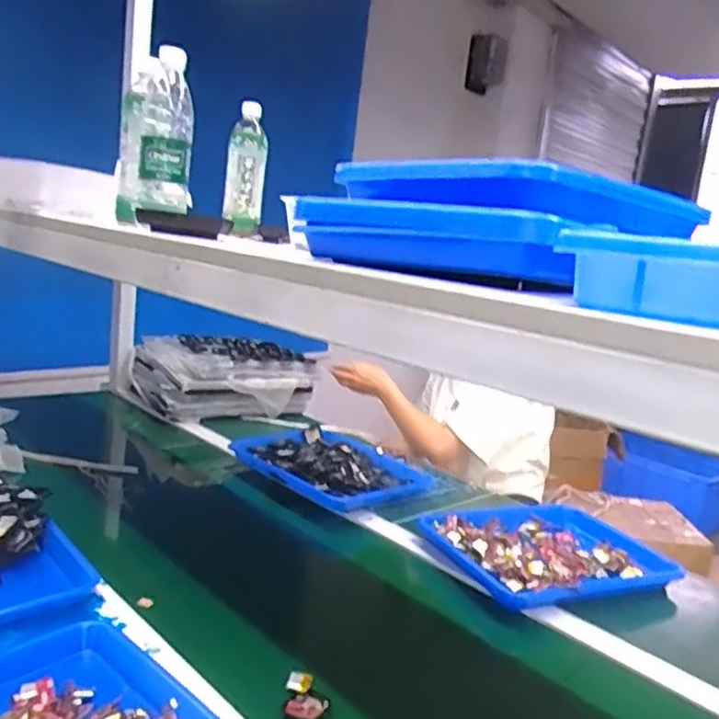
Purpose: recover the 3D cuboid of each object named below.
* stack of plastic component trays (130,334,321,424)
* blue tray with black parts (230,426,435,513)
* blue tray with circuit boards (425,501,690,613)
[{"bbox_3d":[-0.313,0.033,1.591,0.384,0.140,0.274,0,13,-31],"label":"stack of plastic component trays"},{"bbox_3d":[-0.049,0.195,1.247,0.333,0.039,0.260,16,14,40],"label":"blue tray with black parts"},{"bbox_3d":[0.282,0.279,0.995,0.316,0.035,0.250,1,13,-28],"label":"blue tray with circuit boards"}]

